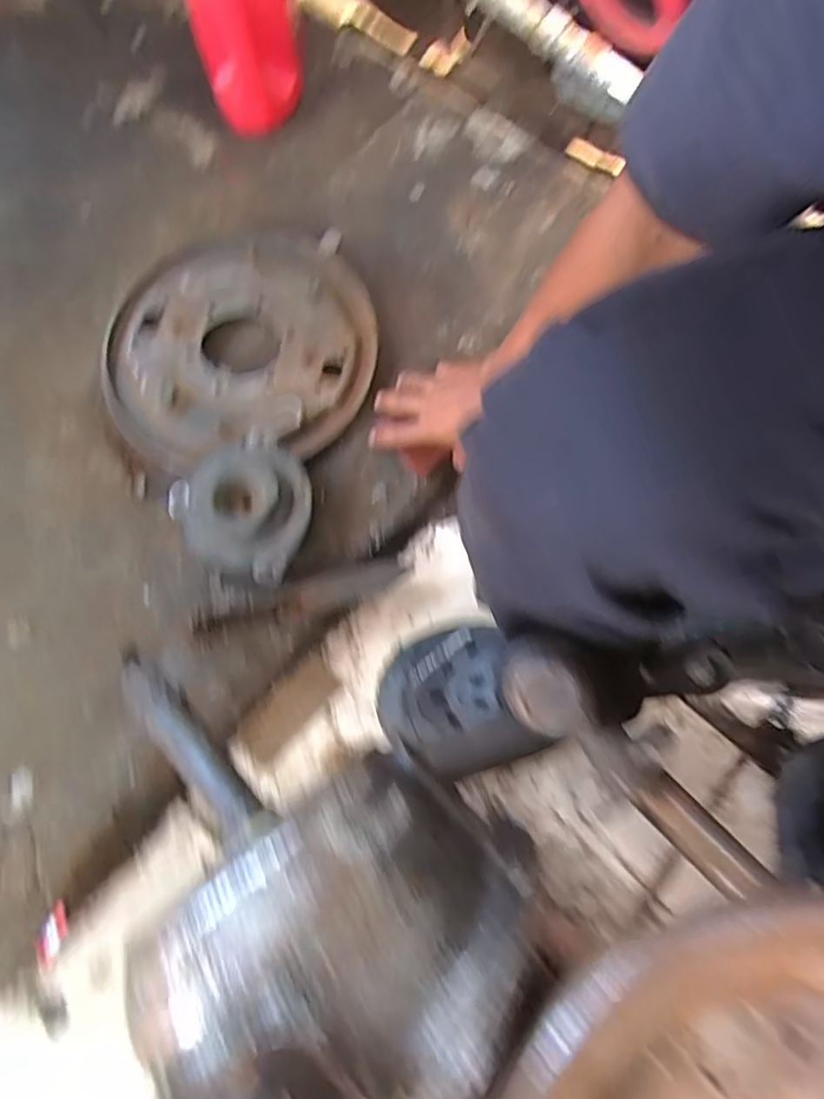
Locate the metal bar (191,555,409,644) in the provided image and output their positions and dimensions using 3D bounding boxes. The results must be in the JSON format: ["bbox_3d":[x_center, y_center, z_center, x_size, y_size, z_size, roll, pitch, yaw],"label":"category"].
[{"bbox_3d":[-0.108,0.047,0.595,0.213,0.011,0.036,-16,97,-17],"label":"metal bar"}]

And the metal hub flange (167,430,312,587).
[{"bbox_3d":[-0.174,-0.047,0.609,0.146,0.056,0.137,0,76,-1],"label":"metal hub flange"}]

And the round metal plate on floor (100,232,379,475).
[{"bbox_3d":[-0.196,-0.238,0.672,0.298,0.037,0.279,-7,76,-3],"label":"round metal plate on floor"}]

